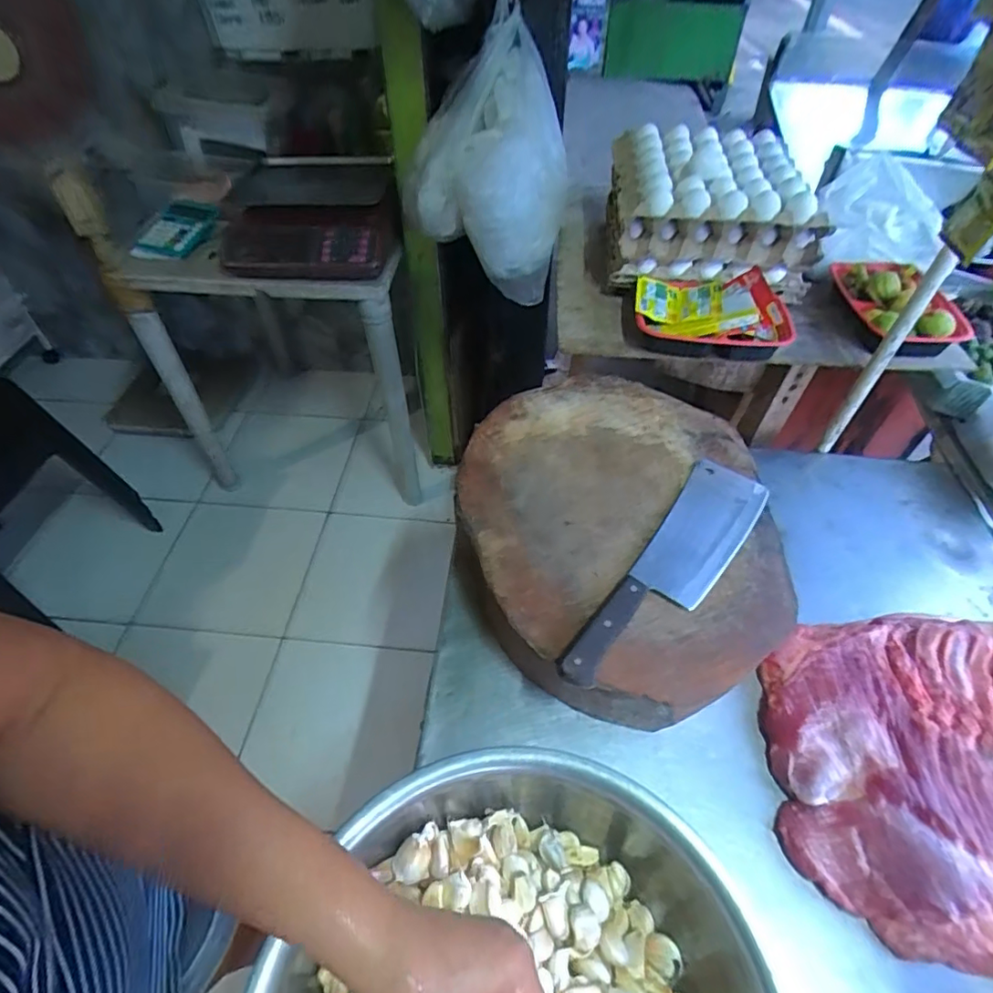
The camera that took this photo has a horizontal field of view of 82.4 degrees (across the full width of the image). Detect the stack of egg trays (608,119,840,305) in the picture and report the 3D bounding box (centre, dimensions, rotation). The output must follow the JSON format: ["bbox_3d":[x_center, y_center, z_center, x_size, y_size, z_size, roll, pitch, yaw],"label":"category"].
[{"bbox_3d":[0.332,-0.461,0.901,0.288,0.134,0.269,4,51,4],"label":"stack of egg trays"}]

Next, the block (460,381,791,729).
[{"bbox_3d":[0.145,0.044,0.735,0.384,0.108,0.466,0,51,1],"label":"block"}]

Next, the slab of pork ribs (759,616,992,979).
[{"bbox_3d":[0.472,0.271,0.578,0.362,0.057,0.333,2,51,2],"label":"slab of pork ribs"}]

